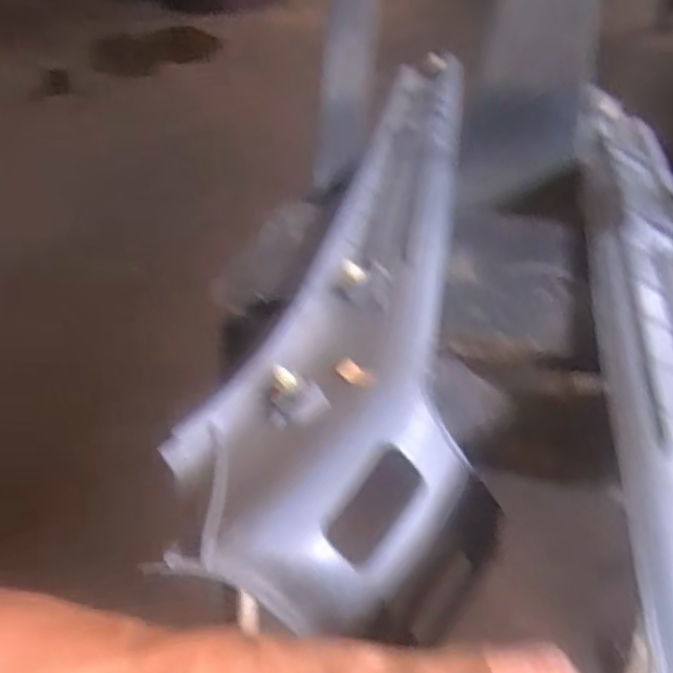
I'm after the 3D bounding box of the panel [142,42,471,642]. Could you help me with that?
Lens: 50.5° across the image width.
[{"bbox_3d":[0.016,-0.074,0.623,0.177,0.127,0.671,3,37,6],"label":"panel"}]

